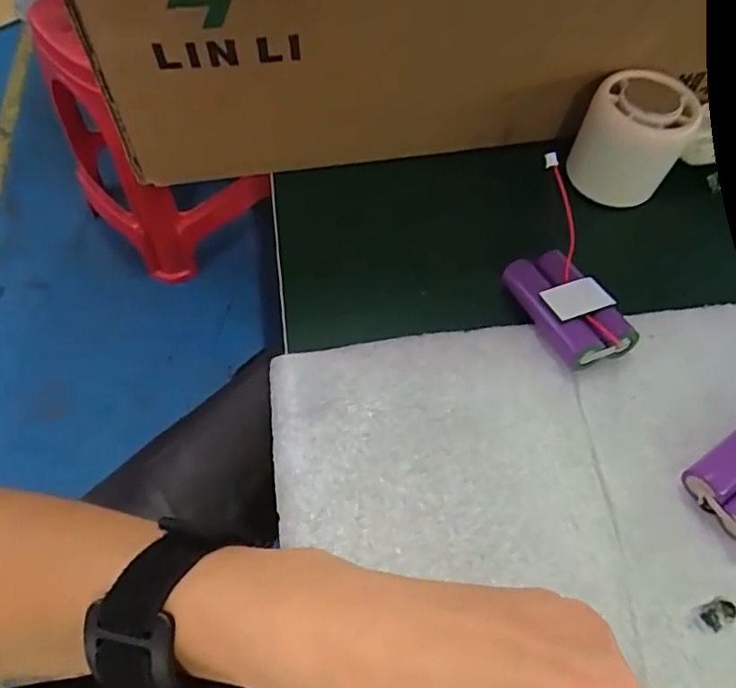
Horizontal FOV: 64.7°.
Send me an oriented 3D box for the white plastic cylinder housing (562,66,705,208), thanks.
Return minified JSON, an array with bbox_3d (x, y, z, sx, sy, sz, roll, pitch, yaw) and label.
[{"bbox_3d":[0.152,-0.120,0.337,0.056,0.053,0.053,26,62,13],"label":"white plastic cylinder housing"}]

